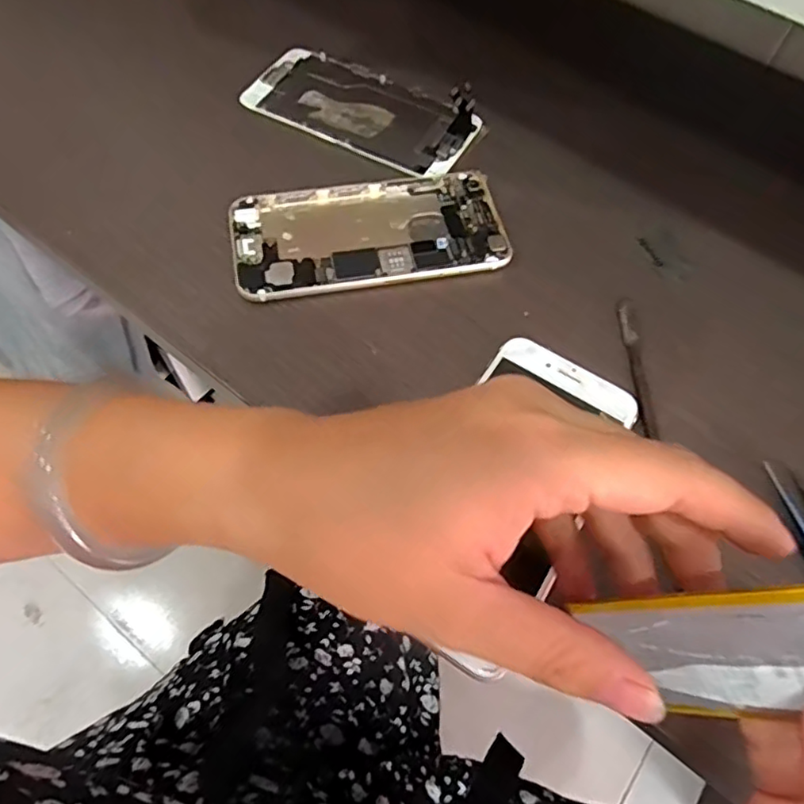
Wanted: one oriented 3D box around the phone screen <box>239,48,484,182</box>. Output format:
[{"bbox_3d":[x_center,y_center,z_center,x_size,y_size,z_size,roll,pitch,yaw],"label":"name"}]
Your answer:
[{"bbox_3d":[-0.023,-0.178,0.343,0.133,0.017,0.067,26,65,10],"label":"phone screen"}]

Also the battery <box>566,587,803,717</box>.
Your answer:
[{"bbox_3d":[0.092,0.063,0.145,0.004,0.085,0.035,-28,90,-43],"label":"battery"}]

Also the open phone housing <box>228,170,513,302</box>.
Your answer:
[{"bbox_3d":[-0.017,-0.088,0.303,0.136,0.004,0.072,-8,64,-7],"label":"open phone housing"}]

